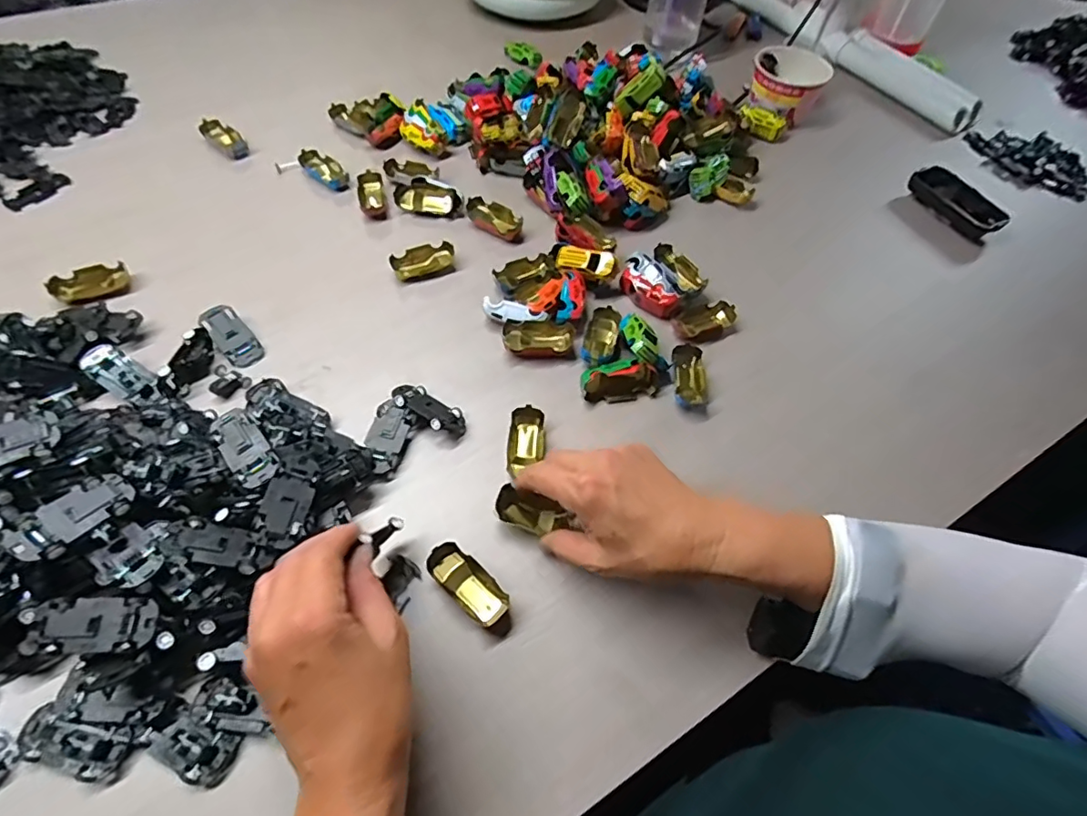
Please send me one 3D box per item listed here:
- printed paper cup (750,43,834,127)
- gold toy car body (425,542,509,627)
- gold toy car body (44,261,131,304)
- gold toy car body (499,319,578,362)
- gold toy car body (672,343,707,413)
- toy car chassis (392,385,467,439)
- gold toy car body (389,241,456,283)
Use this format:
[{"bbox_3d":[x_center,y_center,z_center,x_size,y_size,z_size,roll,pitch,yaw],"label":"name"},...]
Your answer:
[{"bbox_3d":[0.322,-0.429,0.727,0.094,0.064,0.100,2,58,-3],"label":"printed paper cup"},{"bbox_3d":[-0.052,0.122,0.379,0.061,0.018,0.029,39,63,19],"label":"gold toy car body"},{"bbox_3d":[-0.424,-0.116,0.508,0.061,0.015,0.032,-29,64,-20],"label":"gold toy car body"},{"bbox_3d":[-0.003,-0.062,0.498,0.067,0.018,0.032,-2,58,-5],"label":"gold toy car body"},{"bbox_3d":[0.134,-0.028,0.493,0.030,0.018,0.066,1,58,-3],"label":"gold toy car body"},{"bbox_3d":[-0.097,0.002,0.453,0.065,0.015,0.032,31,27,16],"label":"toy car chassis"},{"bbox_3d":[-0.122,-0.149,0.552,0.063,0.015,0.035,-15,60,-13],"label":"gold toy car body"}]

